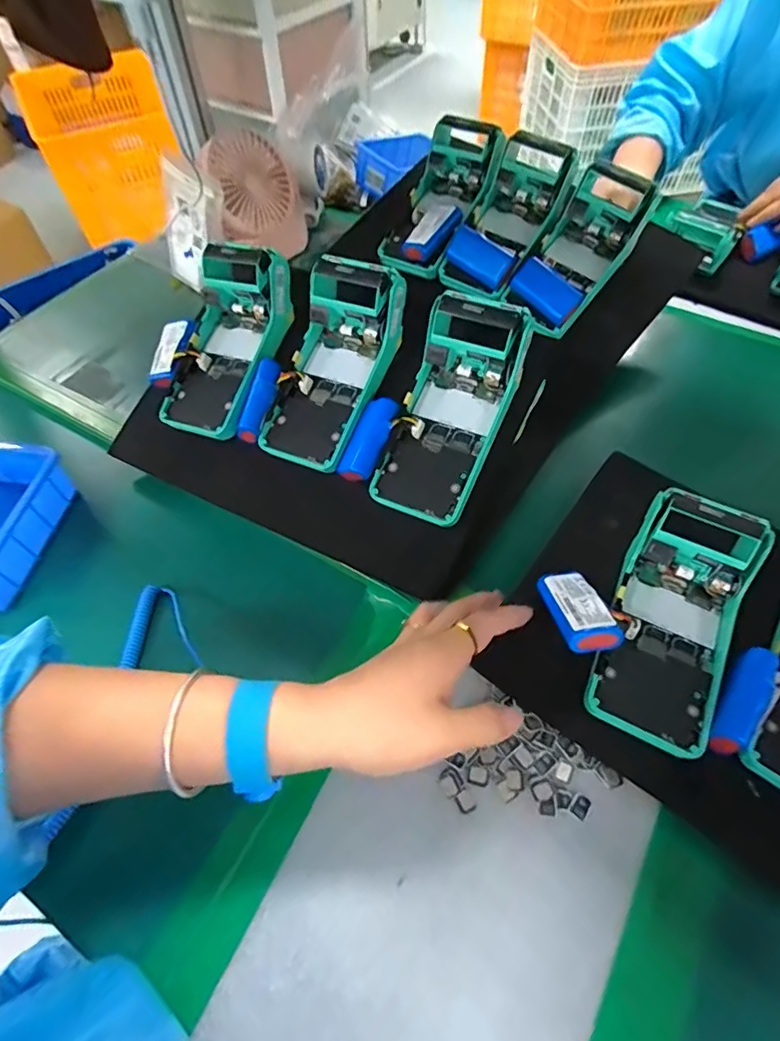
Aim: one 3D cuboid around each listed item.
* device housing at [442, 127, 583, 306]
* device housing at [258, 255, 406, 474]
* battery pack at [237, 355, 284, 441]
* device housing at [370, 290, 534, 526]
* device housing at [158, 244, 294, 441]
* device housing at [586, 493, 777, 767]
[{"bbox_3d":[0.127,-0.317,0.547,0.081,0.055,0.171,33,93,19],"label":"device housing"},{"bbox_3d":[-0.047,-0.128,0.437,0.082,0.057,0.171,24,93,14],"label":"device housing"},{"bbox_3d":[-0.111,-0.102,0.435,0.019,0.013,0.073,16,84,9],"label":"battery pack"},{"bbox_3d":[0.048,-0.083,0.402,0.074,0.048,0.166,22,93,13],"label":"device housing"},{"bbox_3d":[-0.153,-0.161,0.459,0.096,0.074,0.168,10,72,20],"label":"device housing"},{"bbox_3d":[0.198,0.069,0.357,0.077,0.048,0.169,23,73,14],"label":"device housing"}]

